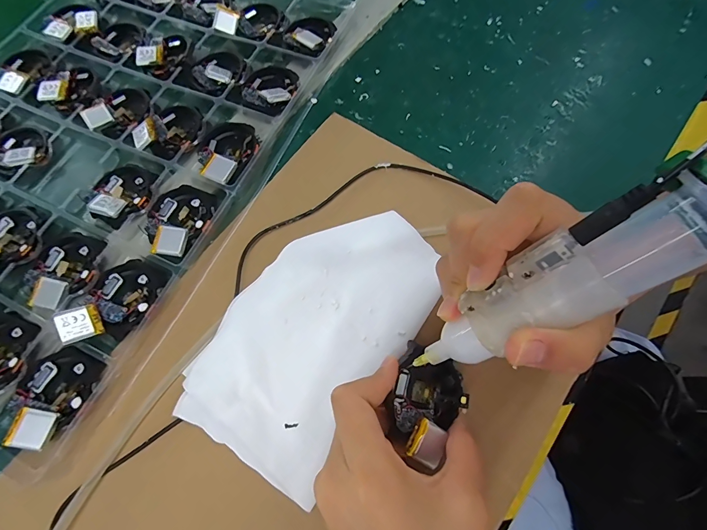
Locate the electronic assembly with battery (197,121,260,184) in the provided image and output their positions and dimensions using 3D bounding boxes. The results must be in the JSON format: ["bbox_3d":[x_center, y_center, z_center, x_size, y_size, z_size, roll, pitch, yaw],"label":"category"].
[{"bbox_3d":[-0.104,-0.094,0.293,0.045,0.013,0.060,21,72,9],"label":"electronic assembly with battery"}]

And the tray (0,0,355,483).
[{"bbox_3d":[-0.225,-0.117,0.303,0.302,0.021,0.434,26,73,10],"label":"tray"}]

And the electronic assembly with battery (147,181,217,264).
[{"bbox_3d":[-0.134,-0.036,0.274,0.050,0.016,0.061,25,73,10],"label":"electronic assembly with battery"}]

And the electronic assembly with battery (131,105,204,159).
[{"bbox_3d":[-0.156,-0.114,0.302,0.054,0.014,0.052,-1,70,2],"label":"electronic assembly with battery"}]

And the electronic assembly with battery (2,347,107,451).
[{"bbox_3d":[-0.195,0.082,0.230,0.044,0.017,0.058,21,72,9],"label":"electronic assembly with battery"}]

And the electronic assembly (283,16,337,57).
[{"bbox_3d":[-0.041,-0.216,0.335,0.046,0.013,0.044,-1,70,2],"label":"electronic assembly"}]

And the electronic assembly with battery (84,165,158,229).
[{"bbox_3d":[-0.186,-0.063,0.282,0.052,0.016,0.051,42,77,15],"label":"electronic assembly with battery"}]

